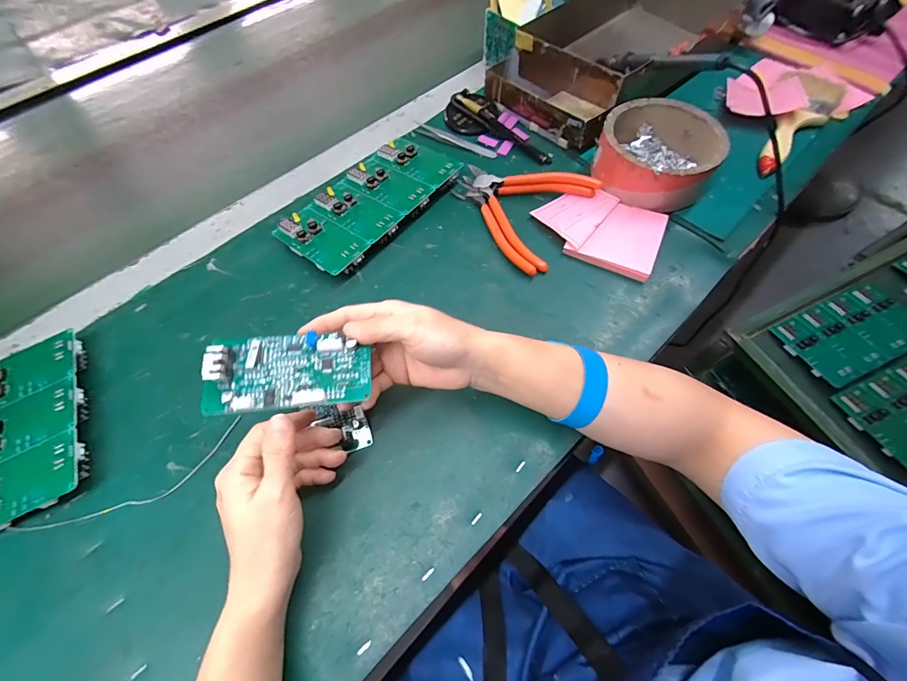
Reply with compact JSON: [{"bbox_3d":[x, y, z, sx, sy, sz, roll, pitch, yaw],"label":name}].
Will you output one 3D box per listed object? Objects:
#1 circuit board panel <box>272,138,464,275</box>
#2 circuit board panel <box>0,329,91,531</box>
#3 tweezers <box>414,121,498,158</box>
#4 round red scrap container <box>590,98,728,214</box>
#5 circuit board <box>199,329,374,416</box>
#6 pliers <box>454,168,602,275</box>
[{"bbox_3d":[-0.089,-0.154,0.428,0.101,0.023,0.198,37,69,18],"label":"circuit board panel"},{"bbox_3d":[-0.352,0.074,0.314,0.101,0.020,0.144,-23,64,-10],"label":"circuit board panel"},{"bbox_3d":[0.000,-0.247,0.481,0.112,0.008,0.017,26,66,14],"label":"tweezers"},{"bbox_3d":[0.218,-0.200,0.422,0.114,0.056,0.122,-1,62,1],"label":"round red scrap container"},{"bbox_3d":[-0.108,0.018,0.255,0.103,0.020,0.050,-3,62,-9],"label":"circuit board"},{"bbox_3d":[0.048,-0.124,0.413,0.028,0.016,0.146,-27,65,-12],"label":"pliers"}]

